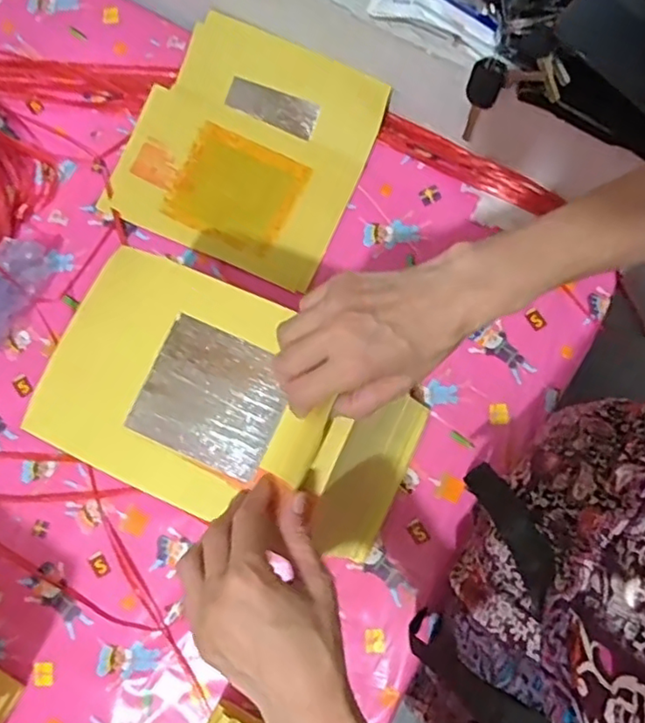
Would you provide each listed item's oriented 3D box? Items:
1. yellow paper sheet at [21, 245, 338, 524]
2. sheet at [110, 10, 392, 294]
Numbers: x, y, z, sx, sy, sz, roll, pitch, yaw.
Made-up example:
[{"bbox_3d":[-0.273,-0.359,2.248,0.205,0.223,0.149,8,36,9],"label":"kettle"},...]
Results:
[{"bbox_3d":[-0.096,0.016,0.439,0.204,0.027,0.156,24,79,7],"label":"yellow paper sheet"},{"bbox_3d":[-0.103,-0.197,0.689,0.254,0.011,0.166,23,79,7],"label":"sheet"}]

